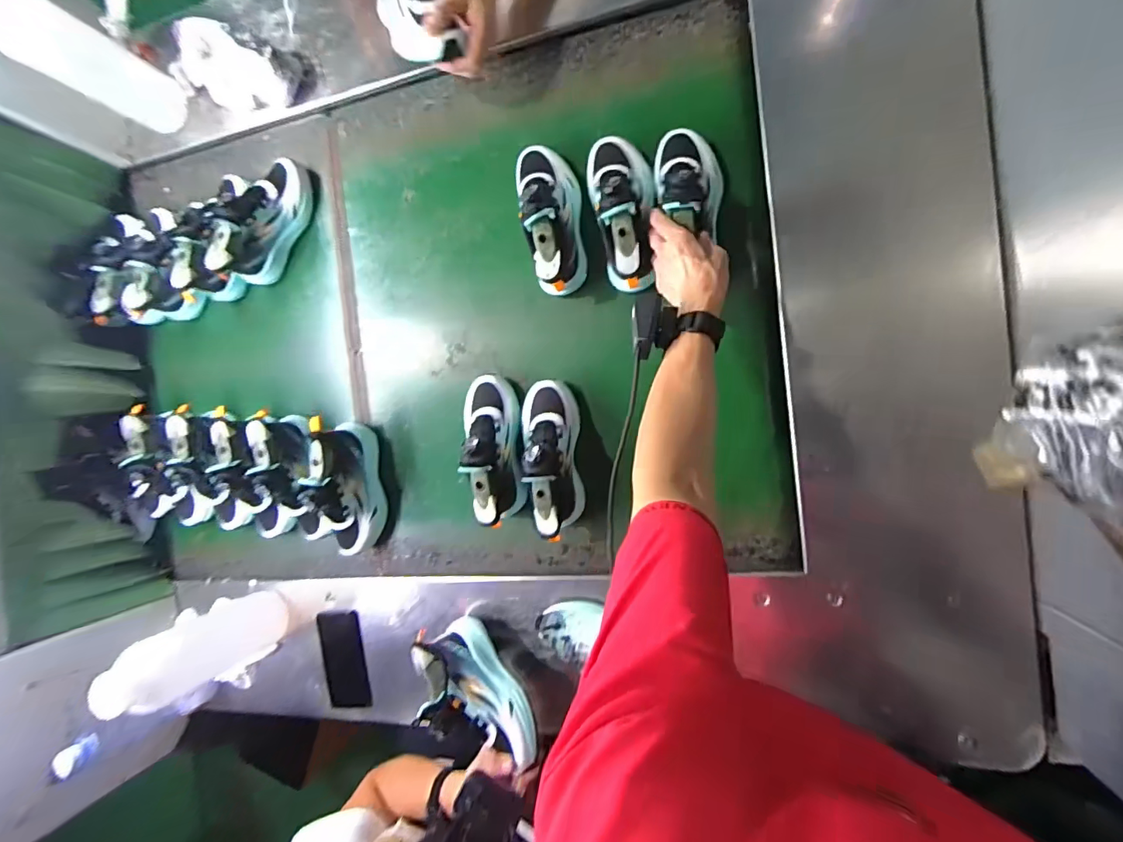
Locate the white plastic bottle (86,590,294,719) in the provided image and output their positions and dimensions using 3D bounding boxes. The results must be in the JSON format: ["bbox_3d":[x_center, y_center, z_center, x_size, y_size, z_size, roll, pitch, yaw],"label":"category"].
[{"bbox_3d":[-0.568,0.361,0.766,0.098,0.260,0.126,-33,89,10],"label":"white plastic bottle"}]

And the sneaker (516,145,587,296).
[{"bbox_3d":[-0.014,-0.286,0.684,0.079,0.111,0.212,-13,90,15],"label":"sneaker"}]

